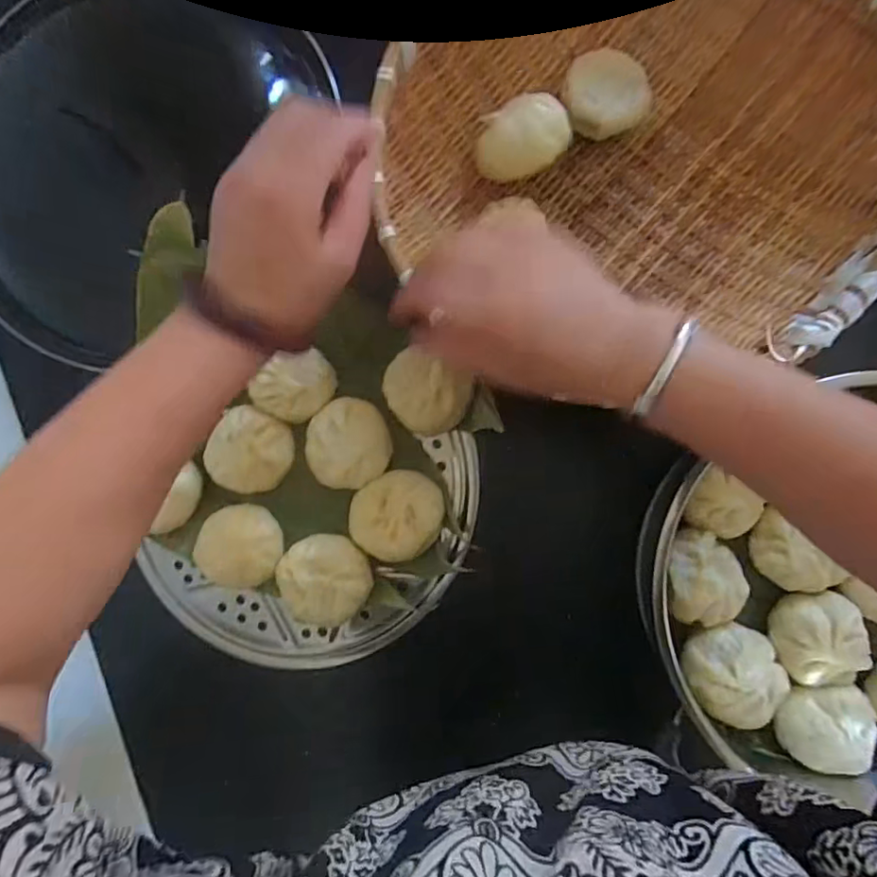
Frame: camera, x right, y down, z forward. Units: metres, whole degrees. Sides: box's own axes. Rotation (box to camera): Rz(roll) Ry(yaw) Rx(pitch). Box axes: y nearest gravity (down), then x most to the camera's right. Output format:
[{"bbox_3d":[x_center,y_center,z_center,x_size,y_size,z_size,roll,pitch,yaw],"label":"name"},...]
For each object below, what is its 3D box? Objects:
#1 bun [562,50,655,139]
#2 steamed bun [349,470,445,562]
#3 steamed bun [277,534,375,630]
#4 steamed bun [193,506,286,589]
[{"bbox_3d":[0.133,-0.273,0.445,0.069,0.041,0.064,0,87,2],"label":"bun"},{"bbox_3d":[-0.034,0.062,0.449,0.074,0.037,0.068,0,87,2],"label":"steamed bun"},{"bbox_3d":[-0.091,0.114,0.450,0.072,0.046,0.070,0,87,2],"label":"steamed bun"},{"bbox_3d":[-0.164,0.089,0.461,0.067,0.036,0.064,0,87,2],"label":"steamed bun"}]

